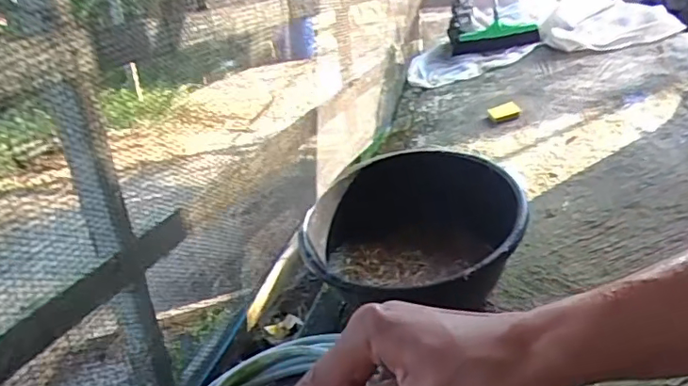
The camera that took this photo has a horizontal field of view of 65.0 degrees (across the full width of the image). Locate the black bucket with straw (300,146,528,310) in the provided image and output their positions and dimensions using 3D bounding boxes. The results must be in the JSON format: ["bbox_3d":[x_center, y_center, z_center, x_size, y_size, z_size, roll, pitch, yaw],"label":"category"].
[{"bbox_3d":[0.170,0.108,1.331,0.518,0.272,0.503,-2,22,8],"label":"black bucket with straw"}]

